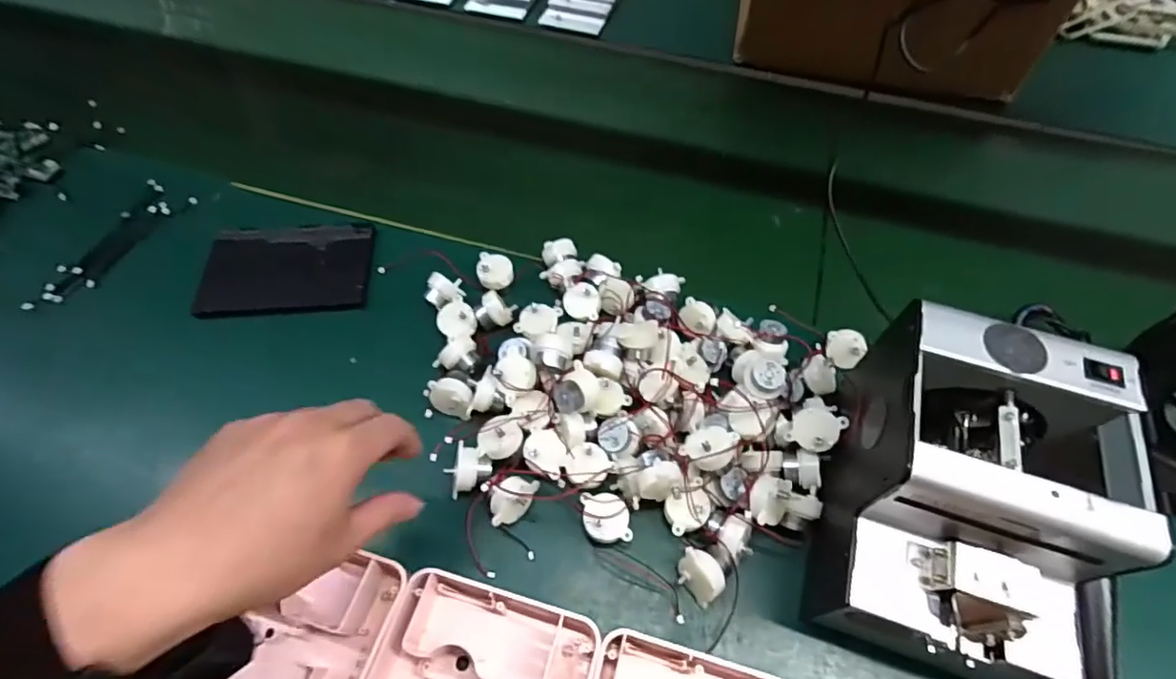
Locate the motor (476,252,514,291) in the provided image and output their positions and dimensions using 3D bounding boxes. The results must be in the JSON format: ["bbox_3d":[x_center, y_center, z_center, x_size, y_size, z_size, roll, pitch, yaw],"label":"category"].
[{"bbox_3d":[-0.086,-0.062,0.522,0.033,0.019,0.036,-7,57,-9],"label":"motor"}]

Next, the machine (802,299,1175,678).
[{"bbox_3d":[0.231,0.104,0.359,0.124,0.162,0.176,12,56,6],"label":"machine"}]

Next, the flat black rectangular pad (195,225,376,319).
[{"bbox_3d":[-0.282,-0.068,0.531,0.151,0.013,0.098,-3,55,-4],"label":"flat black rectangular pad"}]

